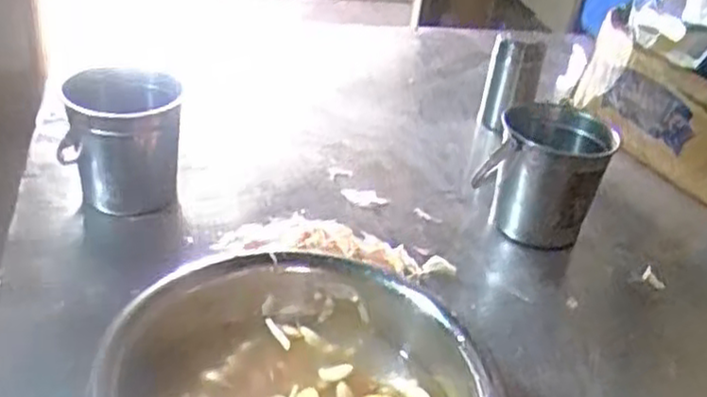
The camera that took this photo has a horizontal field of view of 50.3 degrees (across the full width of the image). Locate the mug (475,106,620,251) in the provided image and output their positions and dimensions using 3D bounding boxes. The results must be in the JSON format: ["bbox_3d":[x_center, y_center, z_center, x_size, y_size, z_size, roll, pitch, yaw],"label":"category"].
[{"bbox_3d":[0.226,-0.022,0.914,0.145,0.162,0.105,17,33,14],"label":"mug"}]

